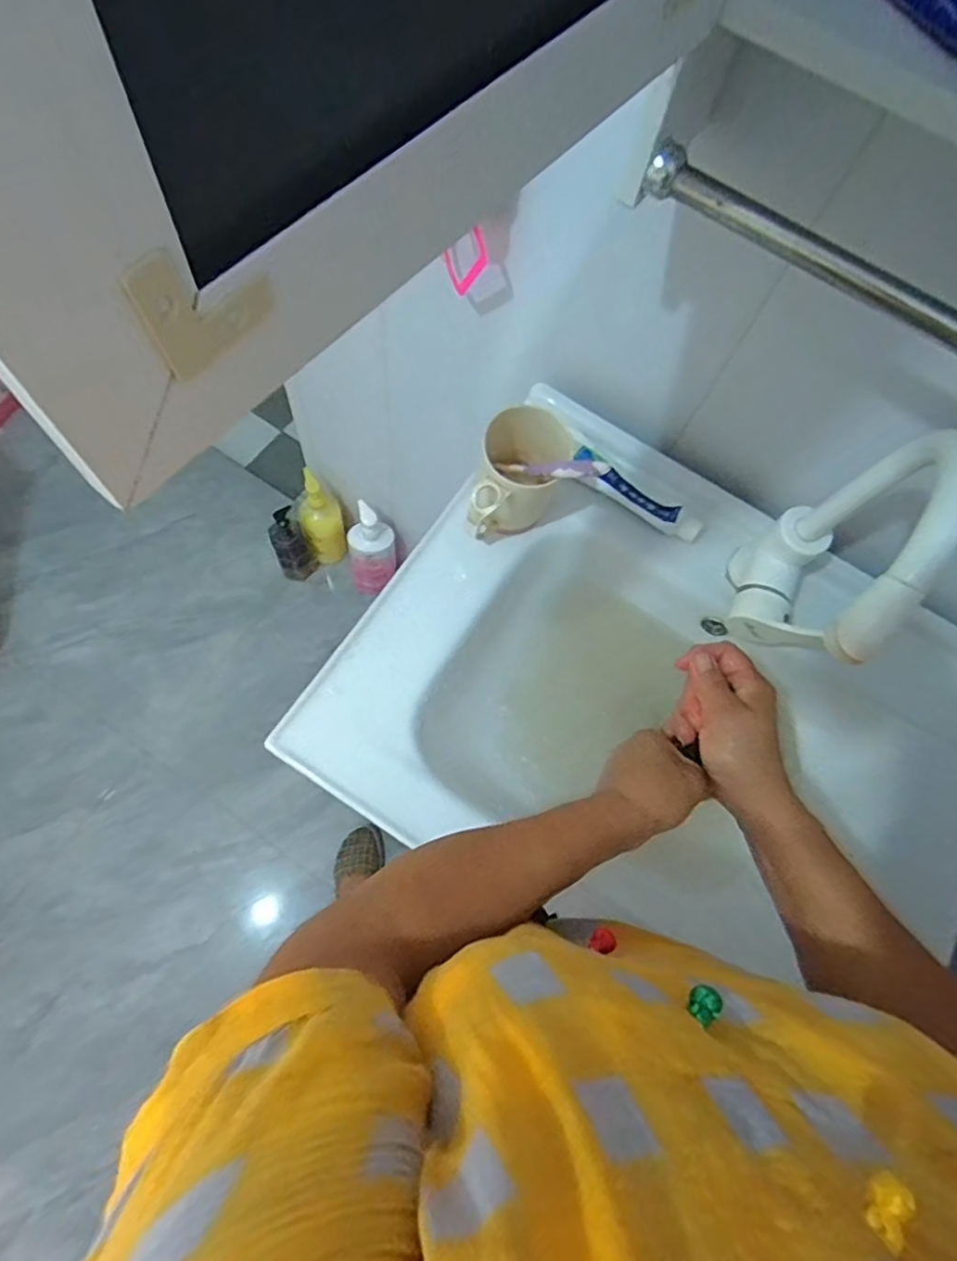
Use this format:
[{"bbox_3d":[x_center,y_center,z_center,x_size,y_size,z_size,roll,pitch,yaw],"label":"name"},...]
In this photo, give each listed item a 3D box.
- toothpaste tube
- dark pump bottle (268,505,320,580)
[{"bbox_3d":[0.164,-0.141,0.656,0.150,0.022,0.039,33,70,6],"label":"toothpaste tube"},{"bbox_3d":[-0.384,-0.167,1.304,0.073,0.176,0.074,-28,75,-15],"label":"dark pump bottle"}]

